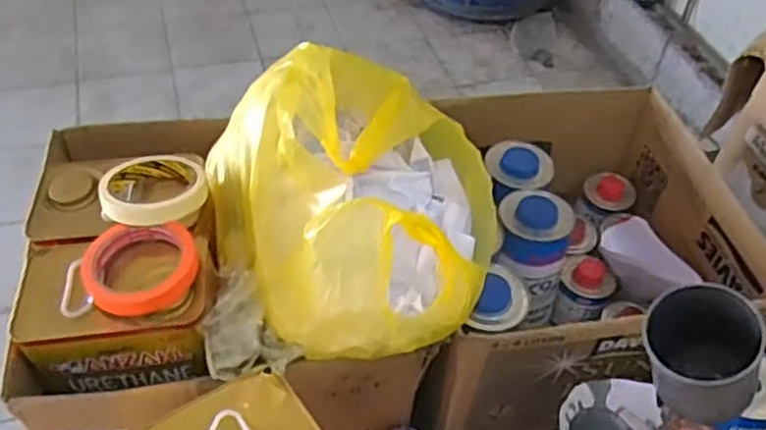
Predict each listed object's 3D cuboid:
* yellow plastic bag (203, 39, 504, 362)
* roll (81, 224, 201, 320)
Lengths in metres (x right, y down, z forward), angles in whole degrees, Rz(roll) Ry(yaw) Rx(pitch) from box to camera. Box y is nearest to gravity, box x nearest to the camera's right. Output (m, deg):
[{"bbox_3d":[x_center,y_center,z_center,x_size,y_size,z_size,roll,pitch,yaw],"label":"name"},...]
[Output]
[{"bbox_3d":[-0.030,-0.024,0.714,0.250,0.166,0.291,-12,47,-14],"label":"yellow plastic bag"},{"bbox_3d":[-0.217,0.048,0.663,0.098,0.034,0.091,1,45,-1],"label":"roll"}]

